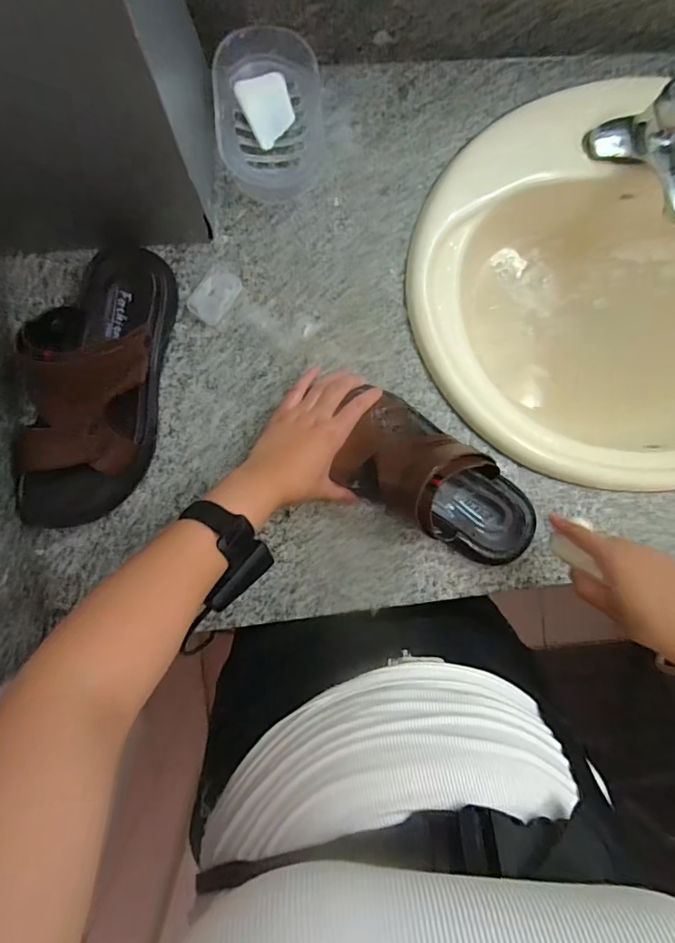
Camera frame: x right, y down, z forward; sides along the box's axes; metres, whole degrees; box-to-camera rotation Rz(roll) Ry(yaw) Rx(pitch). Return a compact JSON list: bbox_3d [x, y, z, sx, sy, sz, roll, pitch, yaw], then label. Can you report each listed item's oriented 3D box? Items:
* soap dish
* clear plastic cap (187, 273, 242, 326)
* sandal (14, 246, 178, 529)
[{"bbox_3d":[-0.068,-0.362,0.523,0.103,0.054,0.142,-4,91,-3],"label":"soap dish"},{"bbox_3d":[-0.128,-0.185,0.538,0.036,0.016,0.058,44,88,-3],"label":"clear plastic cap"},{"bbox_3d":[-0.230,-0.082,0.488,0.094,0.102,0.290,8,90,-3],"label":"sandal"}]

